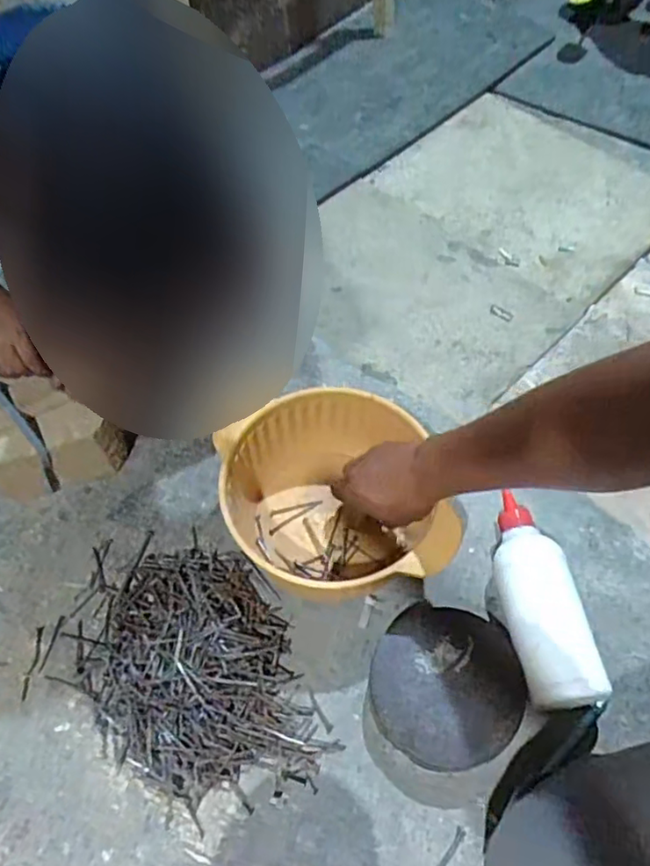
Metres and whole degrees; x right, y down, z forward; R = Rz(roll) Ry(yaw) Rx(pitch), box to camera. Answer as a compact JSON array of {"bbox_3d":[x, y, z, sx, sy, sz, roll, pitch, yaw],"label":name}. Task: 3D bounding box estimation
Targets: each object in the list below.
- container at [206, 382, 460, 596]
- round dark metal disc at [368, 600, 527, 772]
[{"bbox_3d":[0.004,0.076,0.638,0.197,0.126,0.210,-13,59,-7],"label":"container"},{"bbox_3d":[0.107,0.227,0.557,0.126,0.044,0.131,0,59,1],"label":"round dark metal disc"}]

